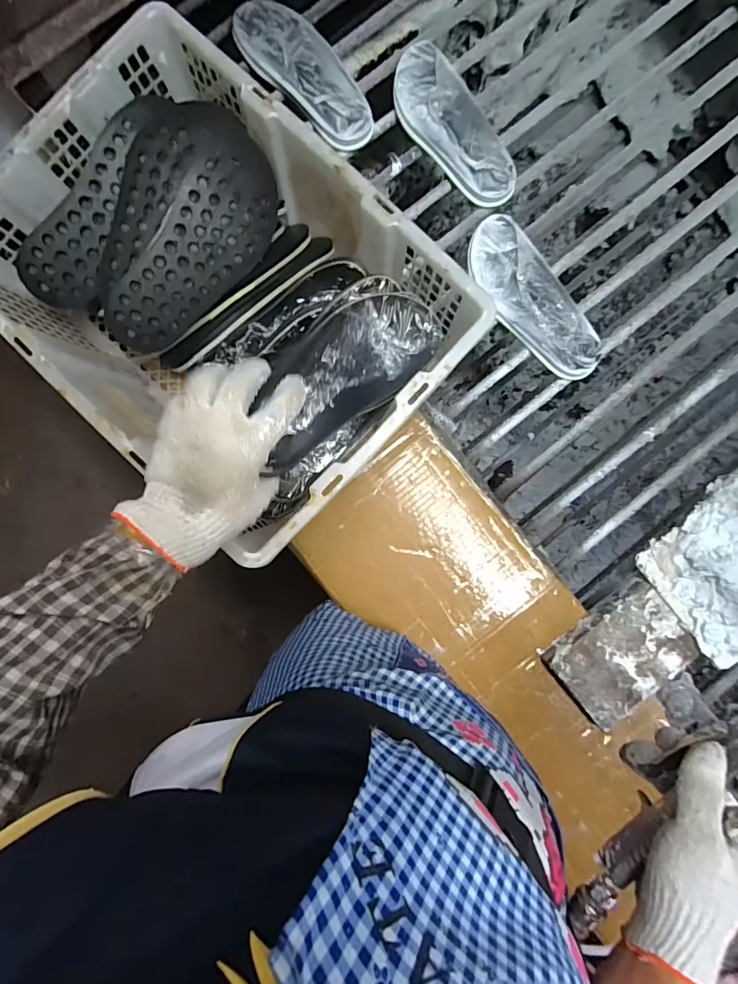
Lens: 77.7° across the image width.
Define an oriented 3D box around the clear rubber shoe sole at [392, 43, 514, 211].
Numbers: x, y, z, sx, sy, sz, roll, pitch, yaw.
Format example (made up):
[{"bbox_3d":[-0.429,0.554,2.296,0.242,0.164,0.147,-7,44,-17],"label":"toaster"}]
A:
[{"bbox_3d":[0.118,-0.520,0.654,0.088,0.017,0.253,-35,88,1],"label":"clear rubber shoe sole"}]

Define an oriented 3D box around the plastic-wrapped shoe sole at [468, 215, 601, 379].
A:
[{"bbox_3d":[0.227,-0.267,0.643,0.098,0.017,0.246,-31,88,1],"label":"plastic-wrapped shoe sole"}]

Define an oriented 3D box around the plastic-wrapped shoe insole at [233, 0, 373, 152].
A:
[{"bbox_3d":[-0.094,-0.617,0.667,0.097,0.016,0.256,-43,88,1],"label":"plastic-wrapped shoe insole"}]

